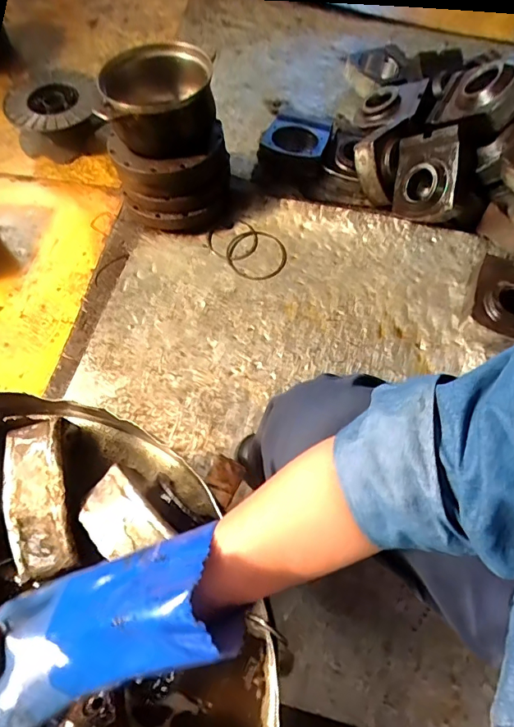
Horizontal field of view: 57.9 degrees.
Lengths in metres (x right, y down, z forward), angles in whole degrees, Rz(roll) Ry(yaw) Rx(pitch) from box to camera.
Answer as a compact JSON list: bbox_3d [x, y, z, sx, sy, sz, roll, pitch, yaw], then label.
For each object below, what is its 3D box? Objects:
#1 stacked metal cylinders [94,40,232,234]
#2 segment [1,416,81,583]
[{"bbox_3d":[-0.199,-0.495,1.040,0.242,0.274,0.312,-8,64,-1],"label":"stacked metal cylinders"},{"bbox_3d":[-0.223,0.134,0.477,0.065,0.030,0.154,-15,64,-9],"label":"segment"}]

